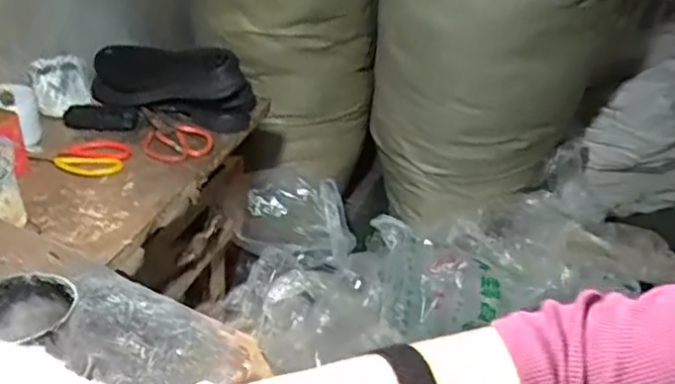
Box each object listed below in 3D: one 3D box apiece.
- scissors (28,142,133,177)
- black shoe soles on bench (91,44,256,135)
[{"bbox_3d":[-0.384,-0.050,0.910,0.138,0.017,0.082,-6,34,-14],"label":"scissors"},{"bbox_3d":[-0.308,-0.205,1.080,0.298,0.118,0.078,8,33,8],"label":"black shoe soles on bench"}]

